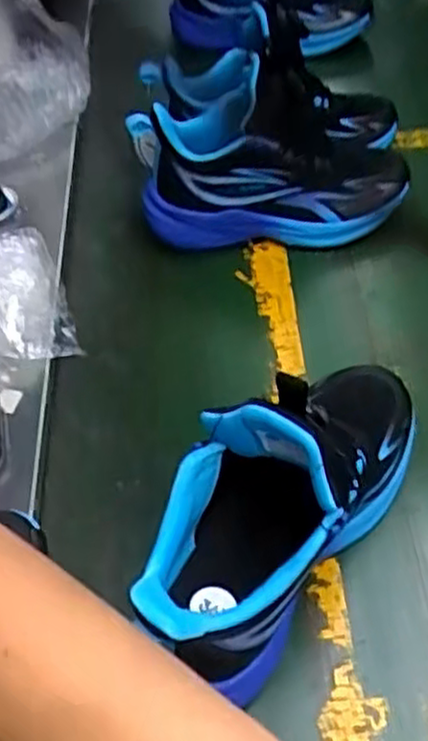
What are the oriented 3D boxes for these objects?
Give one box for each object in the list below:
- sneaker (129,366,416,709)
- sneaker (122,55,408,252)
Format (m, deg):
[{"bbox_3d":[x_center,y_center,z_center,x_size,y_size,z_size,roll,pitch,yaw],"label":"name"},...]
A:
[{"bbox_3d":[0.042,0.060,0.421,0.084,0.155,0.214,26,58,24],"label":"sneaker"},{"bbox_3d":[0.046,-0.188,0.636,0.223,0.143,0.113,-3,51,4],"label":"sneaker"}]

